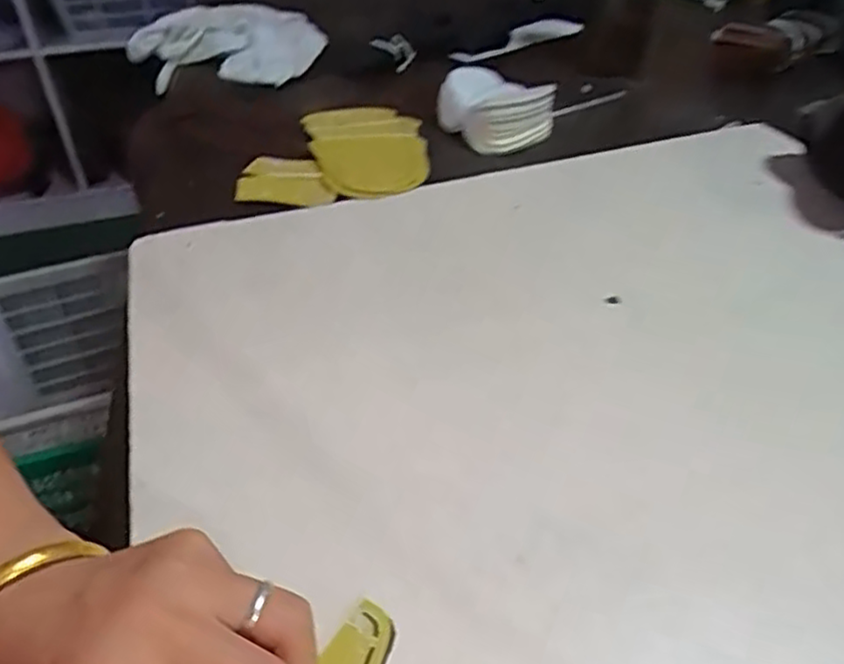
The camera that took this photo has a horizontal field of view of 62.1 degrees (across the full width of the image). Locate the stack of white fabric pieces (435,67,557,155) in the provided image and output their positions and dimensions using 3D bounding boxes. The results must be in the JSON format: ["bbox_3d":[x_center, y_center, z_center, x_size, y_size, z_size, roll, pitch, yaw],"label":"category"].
[{"bbox_3d":[0.066,-0.216,0.676,0.086,0.046,0.102,-25,44,-27],"label":"stack of white fabric pieces"}]

